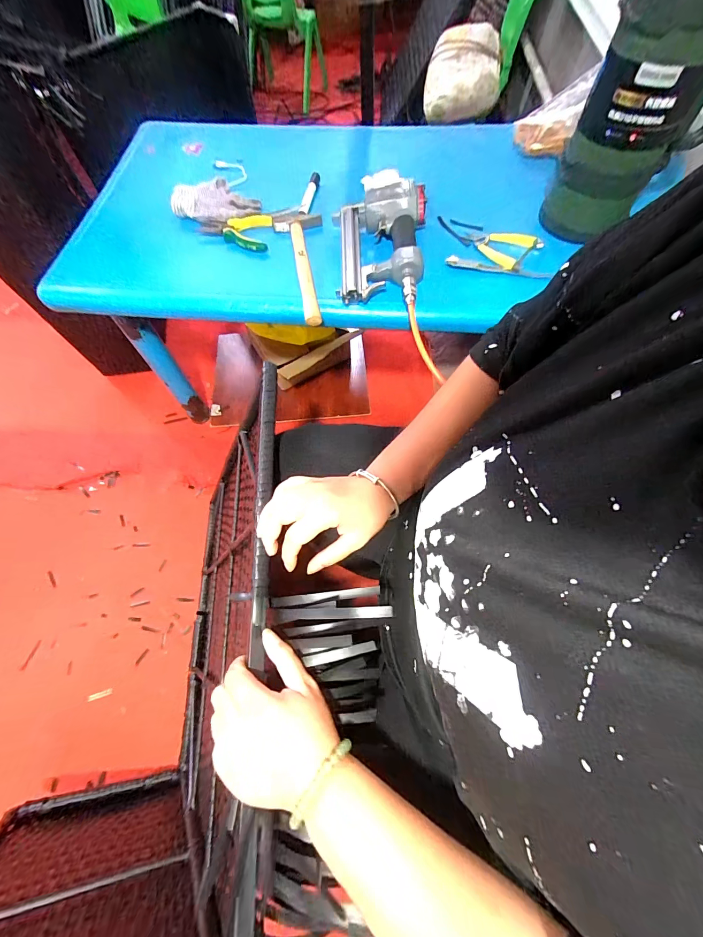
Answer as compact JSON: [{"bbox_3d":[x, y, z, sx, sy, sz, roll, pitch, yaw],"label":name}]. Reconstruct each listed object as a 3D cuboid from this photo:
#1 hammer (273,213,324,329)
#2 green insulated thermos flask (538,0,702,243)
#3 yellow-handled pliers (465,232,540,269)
[{"bbox_3d":[-0.076,-0.367,0.603,0.088,0.029,0.284,-12,68,-5],"label":"hammer"},{"bbox_3d":[0.432,-0.522,0.473,0.172,0.366,0.140,36,72,14],"label":"green insulated thermos flask"},{"bbox_3d":[0.262,-0.405,0.615,0.110,0.019,0.091,39,73,15],"label":"yellow-handled pliers"}]

